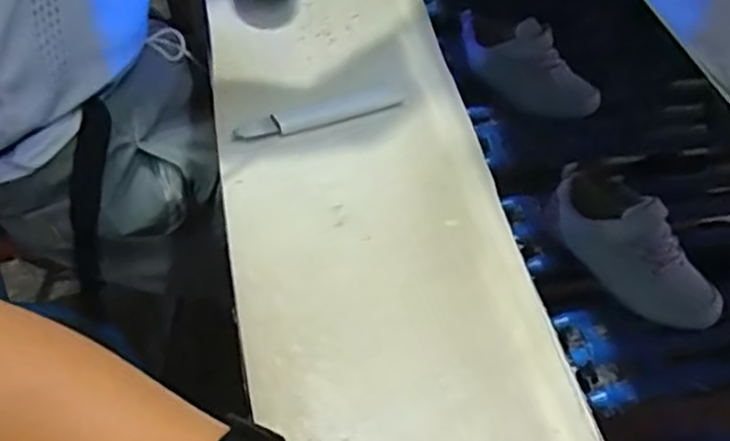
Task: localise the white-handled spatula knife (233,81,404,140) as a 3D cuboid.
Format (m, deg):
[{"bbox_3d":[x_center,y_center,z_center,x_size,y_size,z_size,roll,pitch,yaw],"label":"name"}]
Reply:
[{"bbox_3d":[-0.042,-0.106,0.696,0.174,0.009,0.032,-17,52,-18],"label":"white-handled spatula knife"}]

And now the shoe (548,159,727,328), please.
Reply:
[{"bbox_3d":[0.236,0.024,0.630,0.063,0.067,0.183,-34,74,-29],"label":"shoe"}]

